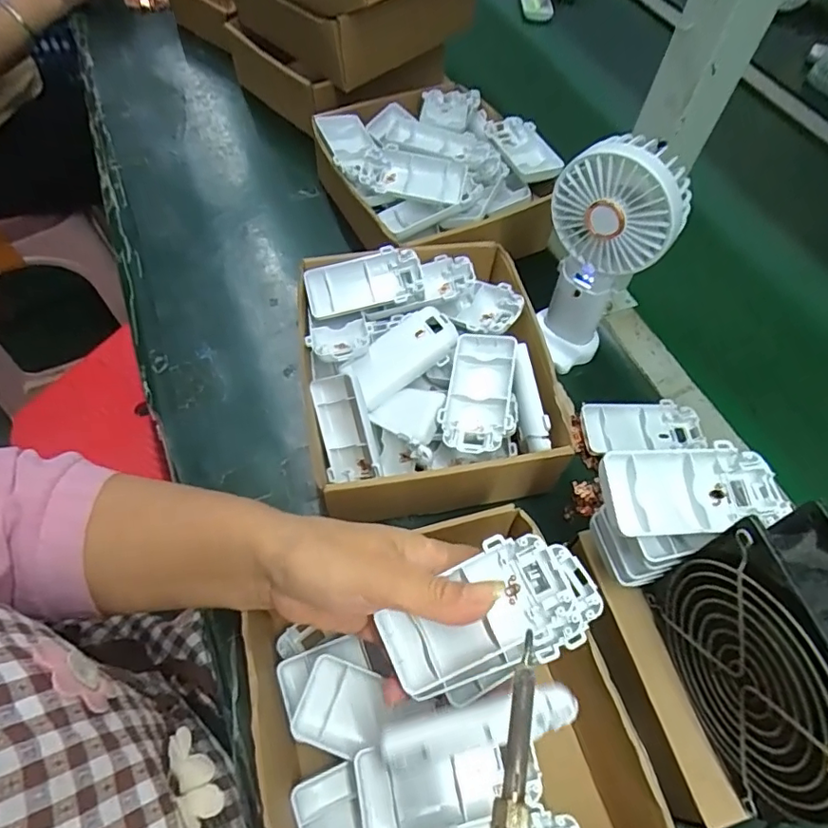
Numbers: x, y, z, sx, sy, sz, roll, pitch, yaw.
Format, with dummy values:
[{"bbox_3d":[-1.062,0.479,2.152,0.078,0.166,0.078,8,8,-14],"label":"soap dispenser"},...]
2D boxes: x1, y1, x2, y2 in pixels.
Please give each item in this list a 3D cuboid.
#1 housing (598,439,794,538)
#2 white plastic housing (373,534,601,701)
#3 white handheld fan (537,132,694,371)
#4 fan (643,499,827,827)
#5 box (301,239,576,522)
[{"bbox_3d":[0.151,0.042,0.296,0.107,0.022,0.045,-6,59,-7],"label":"housing"},{"bbox_3d":[0.039,0.102,0.276,0.106,0.032,0.056,-27,63,-2],"label":"white plastic housing"},{"bbox_3d":[0.136,-0.112,0.420,0.087,0.185,0.050,20,60,9],"label":"white handheld fan"},{"bbox_3d":[0.176,0.121,0.262,0.046,0.114,0.117,-8,60,-8],"label":"fan"},{"bbox_3d":[0.007,-0.029,0.430,0.178,0.078,0.232,-7,59,-7],"label":"box"}]

